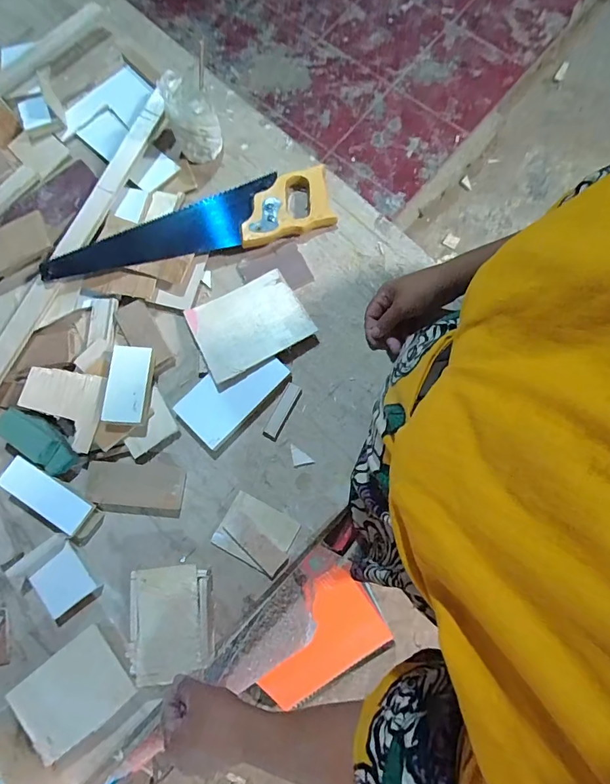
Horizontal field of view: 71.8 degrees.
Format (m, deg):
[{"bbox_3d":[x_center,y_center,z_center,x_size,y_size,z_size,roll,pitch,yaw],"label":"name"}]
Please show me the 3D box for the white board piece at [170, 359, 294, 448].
[{"bbox_3d":[-0.096,0.000,0.562,0.079,0.022,0.140,42,82,8],"label":"white board piece"}]

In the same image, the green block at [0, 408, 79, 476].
[{"bbox_3d":[-0.343,0.060,0.541,0.114,0.036,0.049,33,82,9],"label":"green block"}]

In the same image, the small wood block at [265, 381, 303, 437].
[{"bbox_3d":[-0.030,0.023,0.557,0.020,0.008,0.074,28,81,6],"label":"small wood block"}]

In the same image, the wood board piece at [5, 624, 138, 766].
[{"bbox_3d":[-0.262,0.338,0.471,0.115,0.012,0.089,-39,87,-9],"label":"wood board piece"}]

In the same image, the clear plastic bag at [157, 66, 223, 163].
[{"bbox_3d":[-0.161,-0.394,0.605,0.068,0.095,0.072,-17,78,0],"label":"clear plastic bag"}]

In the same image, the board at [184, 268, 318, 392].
[{"bbox_3d":[-0.076,-0.092,0.574,0.150,0.009,0.118,-29,72,-9],"label":"board"}]

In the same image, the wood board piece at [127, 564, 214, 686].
[{"bbox_3d":[-0.155,0.265,0.486,0.091,0.010,0.118,-6,75,-4],"label":"wood board piece"}]

